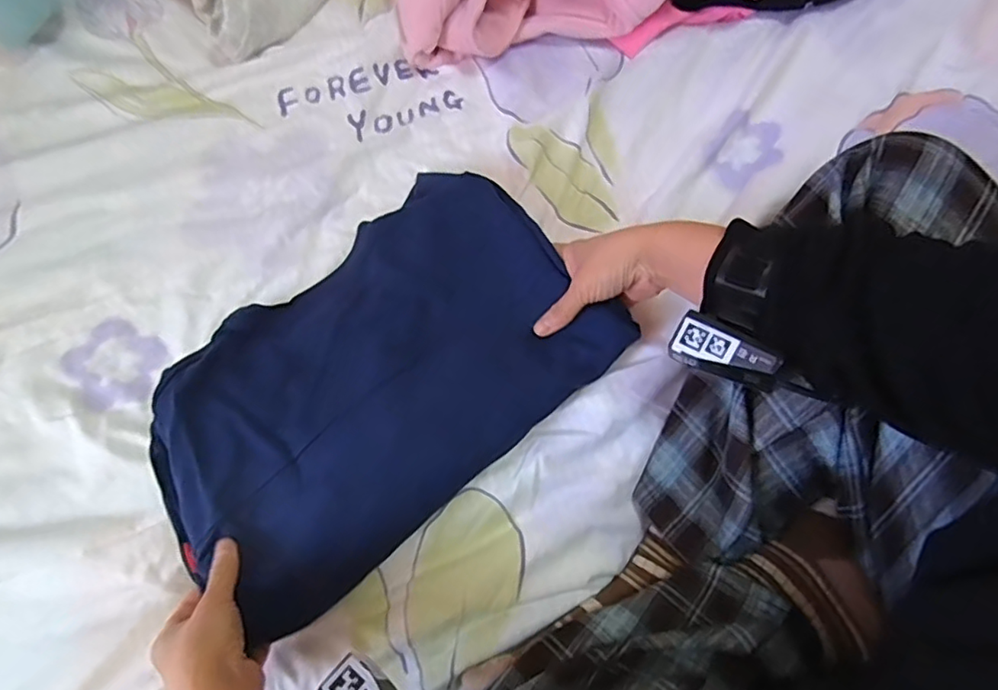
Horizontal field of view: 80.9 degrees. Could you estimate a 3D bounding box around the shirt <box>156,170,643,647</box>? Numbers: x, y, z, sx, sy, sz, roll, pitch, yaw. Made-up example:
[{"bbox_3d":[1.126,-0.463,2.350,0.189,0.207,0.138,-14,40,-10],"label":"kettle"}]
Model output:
[{"bbox_3d":[-0.100,0.023,0.477,0.362,0.027,0.230,-40,76,-12],"label":"shirt"}]

